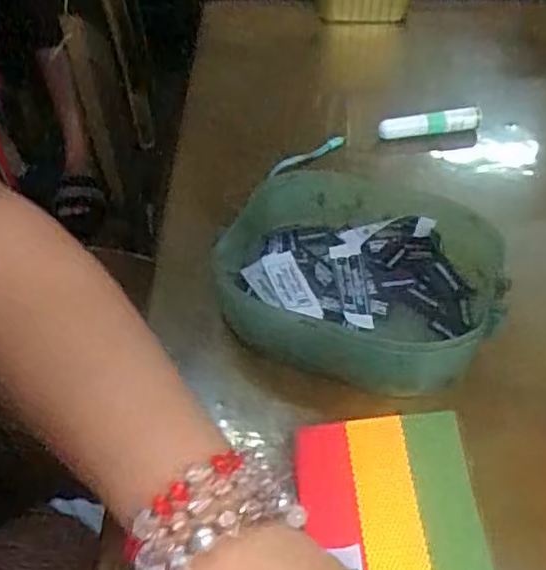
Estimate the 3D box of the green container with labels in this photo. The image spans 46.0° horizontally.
[{"bbox_3d":[0.054,-0.017,0.402,0.179,0.056,0.168,8,47,8],"label":"green container with labels"}]

